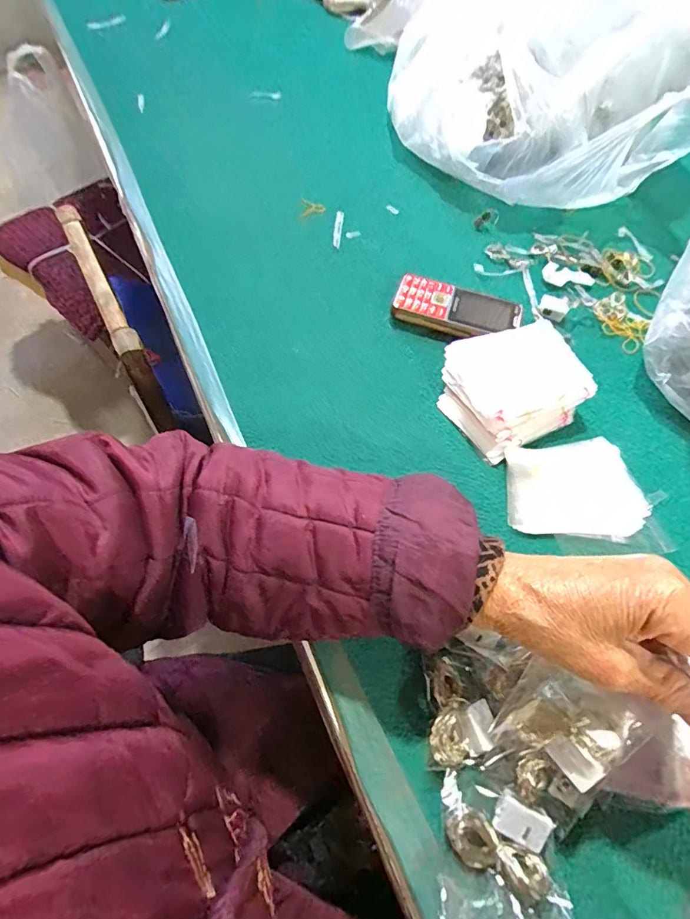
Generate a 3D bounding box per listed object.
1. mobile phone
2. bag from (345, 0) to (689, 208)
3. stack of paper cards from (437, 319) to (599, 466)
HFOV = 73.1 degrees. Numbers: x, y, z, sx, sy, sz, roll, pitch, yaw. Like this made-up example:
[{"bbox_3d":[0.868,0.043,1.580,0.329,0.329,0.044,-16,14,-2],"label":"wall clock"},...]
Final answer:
[{"bbox_3d":[0.111,-0.148,0.464,0.122,0.022,0.050,15,60,5],"label":"mobile phone"},{"bbox_3d":[0.235,-0.479,0.545,0.364,0.232,0.302,18,60,7],"label":"bag"},{"bbox_3d":[0.146,-0.066,0.407,0.111,0.042,0.098,-26,64,-17],"label":"stack of paper cards"}]

